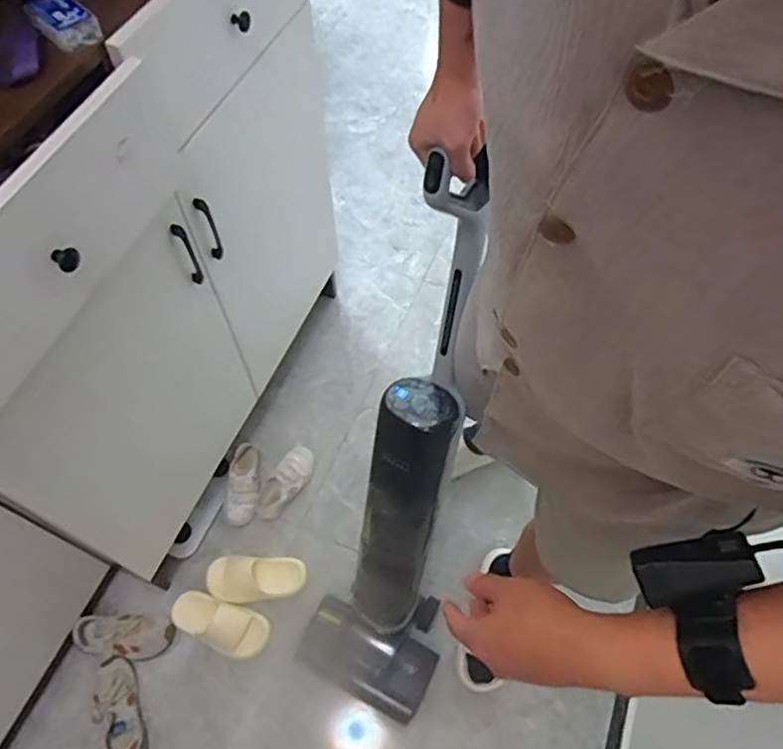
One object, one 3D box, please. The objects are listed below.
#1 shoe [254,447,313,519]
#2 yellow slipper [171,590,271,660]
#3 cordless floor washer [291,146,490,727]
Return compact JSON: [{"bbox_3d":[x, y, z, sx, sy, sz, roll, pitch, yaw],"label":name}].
[{"bbox_3d":[-0.250,0.252,1.445,0.081,0.055,0.195,33,66,16],"label":"shoe"},{"bbox_3d":[-0.368,0.531,1.314,0.218,0.054,0.108,18,62,9],"label":"yellow slipper"},{"bbox_3d":[0.023,0.171,1.026,0.249,1.048,0.198,14,33,7],"label":"cordless floor washer"}]

